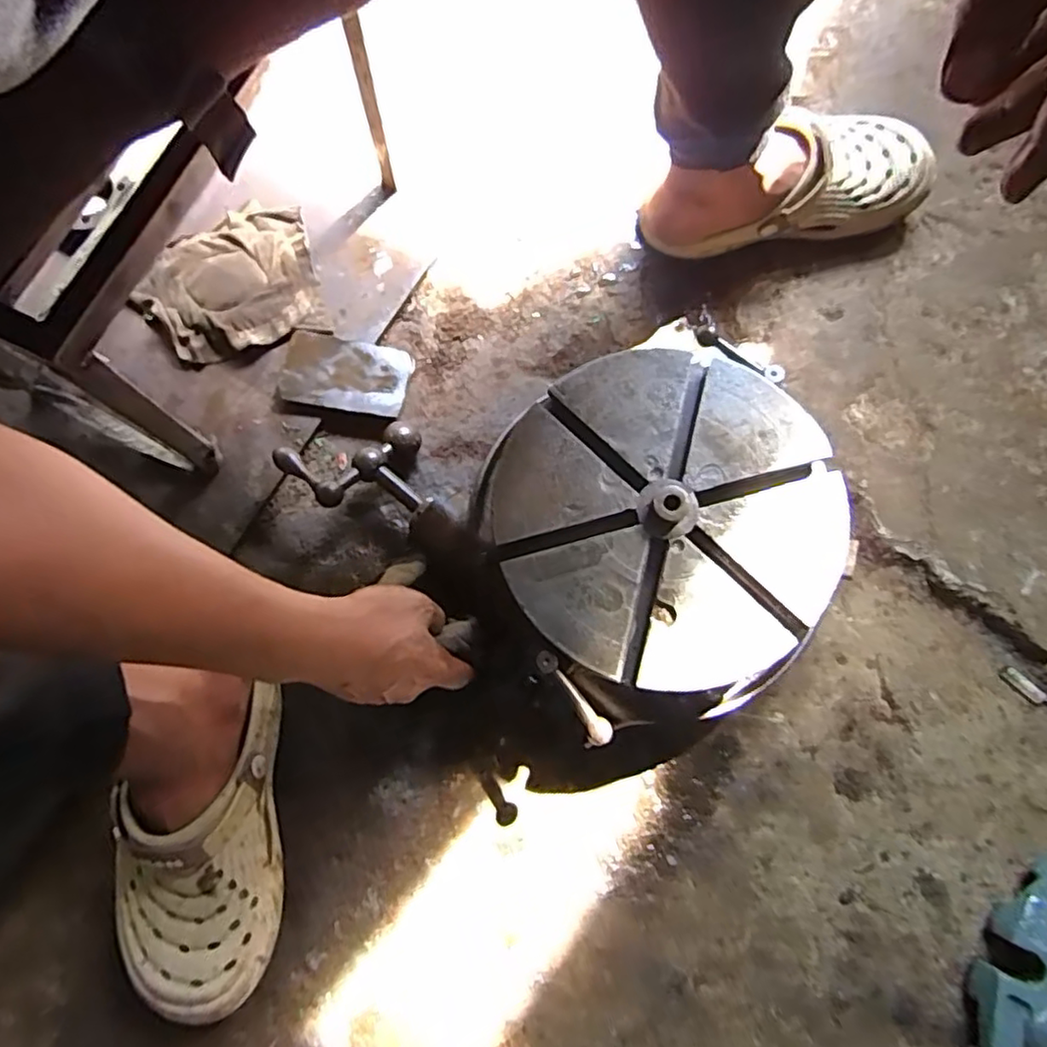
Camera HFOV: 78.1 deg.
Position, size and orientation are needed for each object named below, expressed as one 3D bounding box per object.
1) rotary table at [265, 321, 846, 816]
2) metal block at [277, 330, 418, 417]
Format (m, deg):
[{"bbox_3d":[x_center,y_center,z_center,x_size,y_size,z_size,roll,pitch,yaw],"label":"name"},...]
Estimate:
[{"bbox_3d":[0.049,0.039,0.513,0.359,0.142,0.316,-16,76,-4],"label":"rotary table"},{"bbox_3d":[-0.163,-0.136,0.587,0.114,0.019,0.070,12,79,2],"label":"metal block"}]

